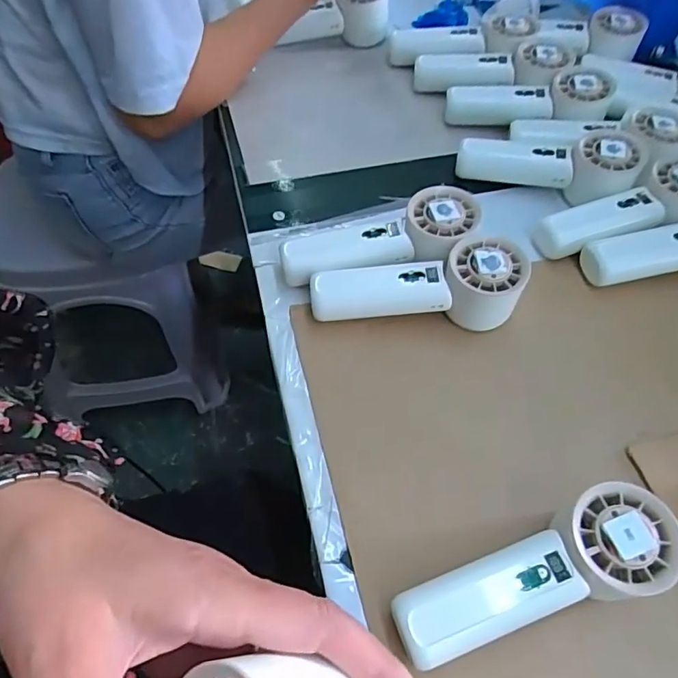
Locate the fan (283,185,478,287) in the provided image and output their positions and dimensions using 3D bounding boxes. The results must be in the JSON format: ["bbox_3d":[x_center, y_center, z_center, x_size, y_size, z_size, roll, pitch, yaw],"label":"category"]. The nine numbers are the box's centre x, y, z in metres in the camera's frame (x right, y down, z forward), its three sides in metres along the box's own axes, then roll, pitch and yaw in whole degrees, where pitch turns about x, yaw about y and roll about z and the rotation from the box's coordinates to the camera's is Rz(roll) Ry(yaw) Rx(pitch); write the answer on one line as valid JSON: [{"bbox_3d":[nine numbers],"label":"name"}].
[{"bbox_3d":[0.035,-0.069,0.415,0.154,0.055,0.063,-17,60,-13],"label":"fan"}]

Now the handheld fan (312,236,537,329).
[{"bbox_3d":[0.058,-0.042,0.397,0.156,0.055,0.054,2,57,-1],"label":"handheld fan"}]

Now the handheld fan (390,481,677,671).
[{"bbox_3d":[0.106,0.129,0.290,0.155,0.055,0.053,-12,59,-10],"label":"handheld fan"}]

